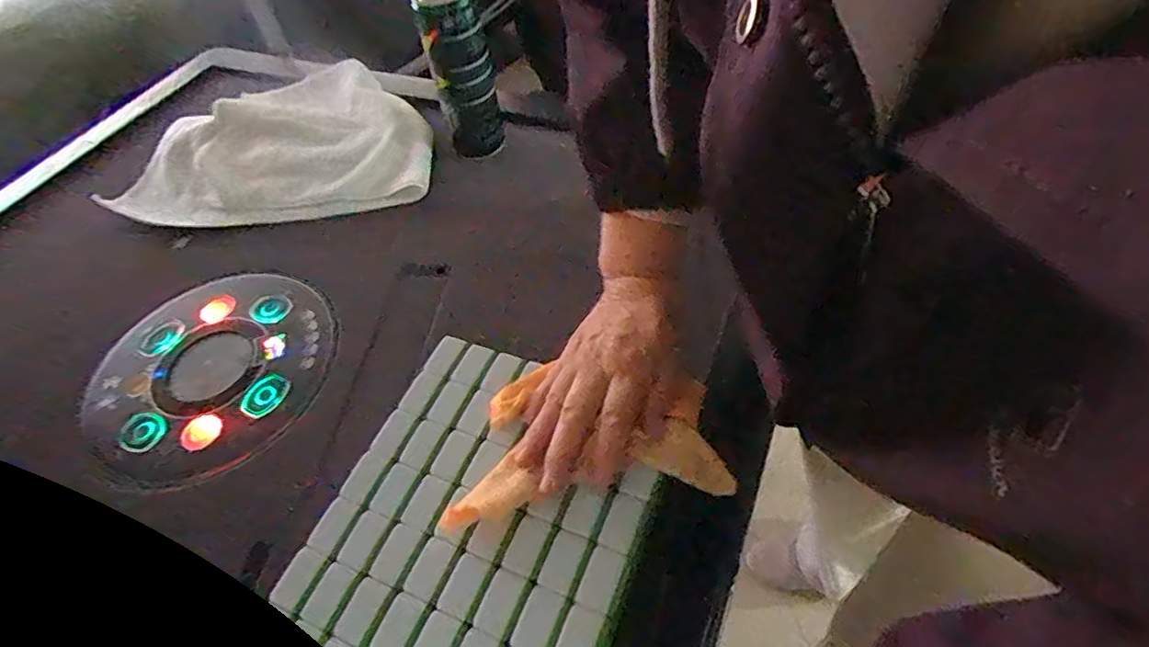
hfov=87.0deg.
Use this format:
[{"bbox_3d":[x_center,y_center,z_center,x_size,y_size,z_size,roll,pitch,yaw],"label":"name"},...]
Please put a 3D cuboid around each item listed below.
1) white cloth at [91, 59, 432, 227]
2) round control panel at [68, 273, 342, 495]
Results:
[{"bbox_3d":[-0.347,-0.223,0.739,0.369,0.065,0.272,-4,51,4],"label":"white cloth"},{"bbox_3d":[-0.327,0.038,0.543,0.211,0.011,0.223,-4,51,5],"label":"round control panel"}]

